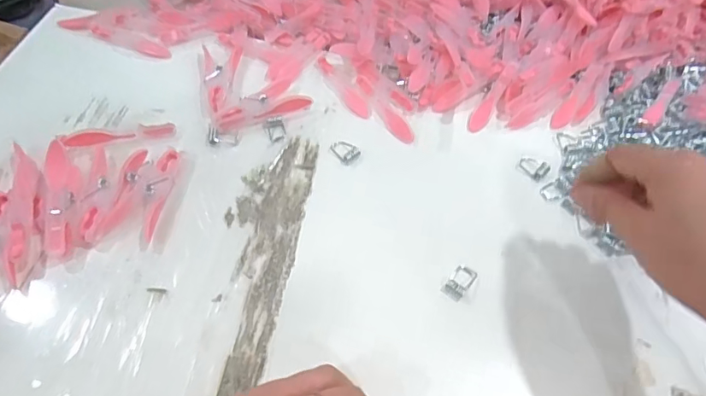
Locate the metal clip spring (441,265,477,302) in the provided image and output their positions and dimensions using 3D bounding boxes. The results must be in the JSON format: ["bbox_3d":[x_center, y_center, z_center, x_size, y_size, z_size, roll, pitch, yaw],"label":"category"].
[{"bbox_3d":[0.071,0.056,0.331,0.014,0.004,0.027,33,60,17],"label":"metal clip spring"}]

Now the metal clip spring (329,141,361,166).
[{"bbox_3d":[-0.006,-0.038,0.393,0.017,0.004,0.023,-34,64,-24],"label":"metal clip spring"}]

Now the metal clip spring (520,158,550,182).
[{"bbox_3d":[0.144,-0.025,0.395,0.017,0.007,0.022,-33,64,-24],"label":"metal clip spring"}]

